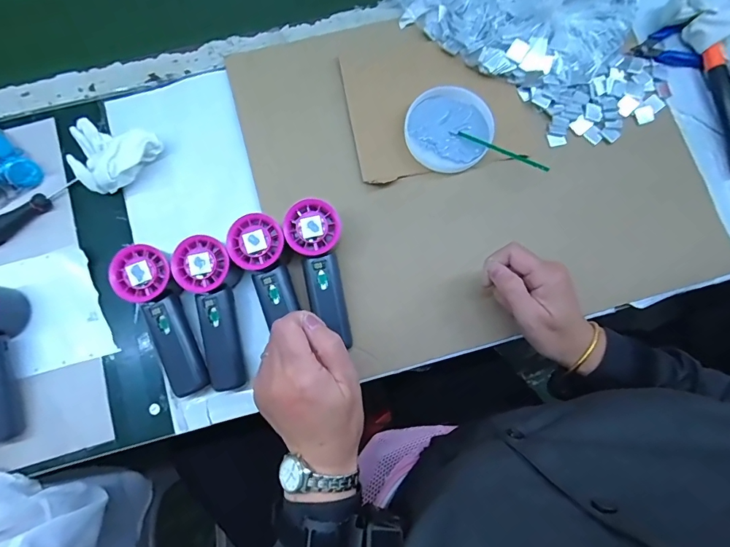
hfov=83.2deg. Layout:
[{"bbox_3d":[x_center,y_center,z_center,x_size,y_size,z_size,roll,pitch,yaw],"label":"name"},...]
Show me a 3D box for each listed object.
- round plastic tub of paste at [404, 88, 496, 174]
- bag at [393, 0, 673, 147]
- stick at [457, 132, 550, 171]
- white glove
[{"bbox_3d":[0.098,-0.168,0.485,0.096,0.028,0.094,0,78,-1],"label":"round plastic tub of paste"},{"bbox_3d":[0.225,-0.316,0.453,0.231,0.125,0.329,-43,82,-9],"label":"bag"},{"bbox_3d":[0.153,-0.138,0.462,0.109,0.007,0.005,32,79,20],"label":"stick"},{"bbox_3d":[-0.291,-0.141,0.459,0.095,0.040,0.088,0,78,-1],"label":"white glove"}]

